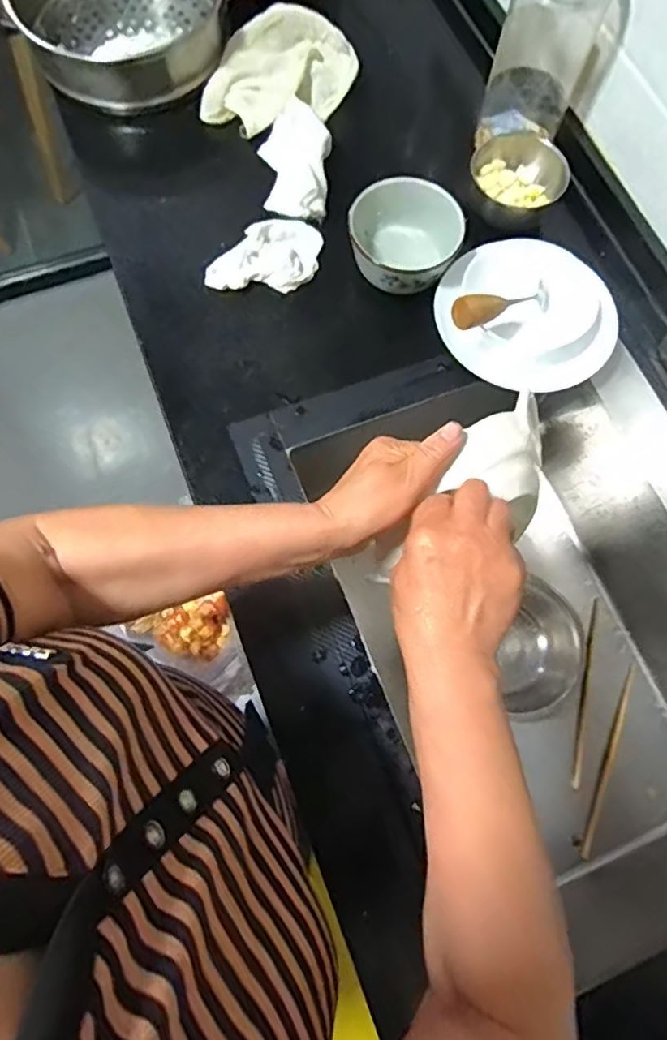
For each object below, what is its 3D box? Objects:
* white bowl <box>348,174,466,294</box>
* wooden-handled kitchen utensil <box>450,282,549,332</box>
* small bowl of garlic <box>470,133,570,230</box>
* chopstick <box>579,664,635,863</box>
[{"bbox_3d":[0.073,-0.307,0.660,0.116,0.082,0.116,1,72,-2],"label":"white bowl"},{"bbox_3d":[0.177,-0.224,0.614,0.131,0.026,0.031,-23,74,-31],"label":"wooden-handled kitchen utensil"},{"bbox_3d":[0.207,-0.394,0.679,0.088,0.059,0.099,-31,76,-11],"label":"small bowl of garlic"},{"bbox_3d":[0.331,0.284,0.702,0.015,0.012,0.228,23,73,5],"label":"chopstick"}]

